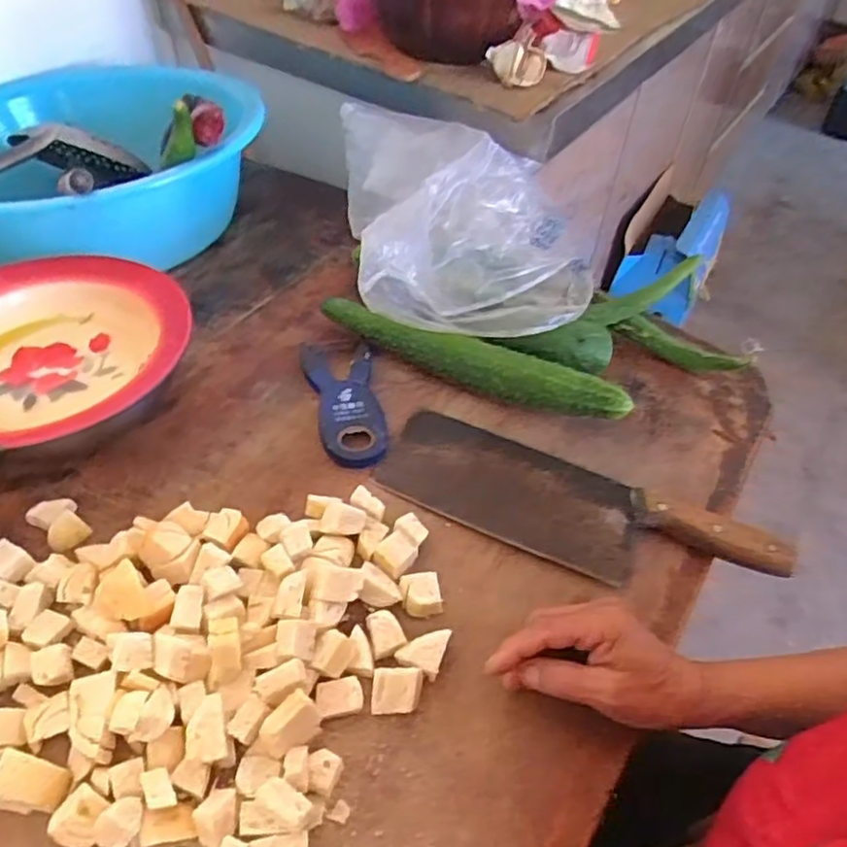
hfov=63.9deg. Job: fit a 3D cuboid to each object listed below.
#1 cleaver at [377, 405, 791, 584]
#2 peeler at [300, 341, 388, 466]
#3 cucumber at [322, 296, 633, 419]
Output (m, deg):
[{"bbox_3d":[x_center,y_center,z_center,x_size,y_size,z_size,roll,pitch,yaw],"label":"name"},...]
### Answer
[{"bbox_3d":[0.122,0.070,0.548,0.315,0.019,0.094,19,52,14],"label":"cleaver"},{"bbox_3d":[-0.071,-0.021,0.603,0.064,0.015,0.143,-7,50,-7],"label":"peeler"},{"bbox_3d":[0.039,-0.058,0.614,0.290,0.056,0.037,18,51,14],"label":"cucumber"}]

